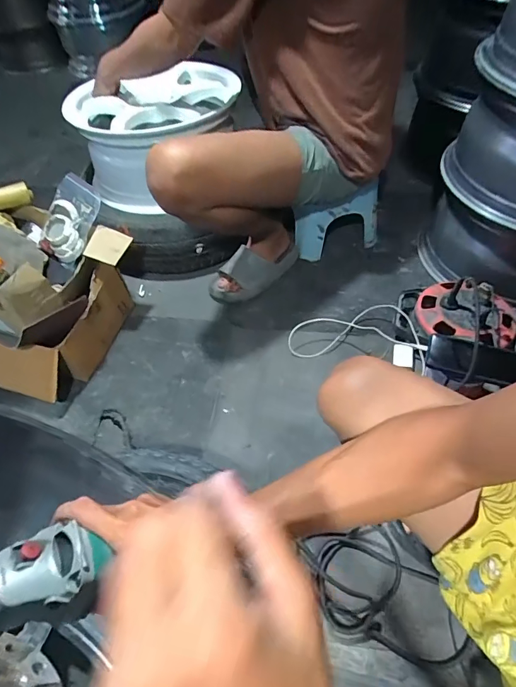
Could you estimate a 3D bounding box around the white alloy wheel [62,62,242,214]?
[{"bbox_3d":[-0.235,-0.564,1.102,0.410,0.208,0.407,-2,53,3],"label":"white alloy wheel"}]

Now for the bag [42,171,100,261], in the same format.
[{"bbox_3d":[-0.435,-0.288,0.951,0.128,0.032,0.177,33,92,13],"label":"bag"}]

